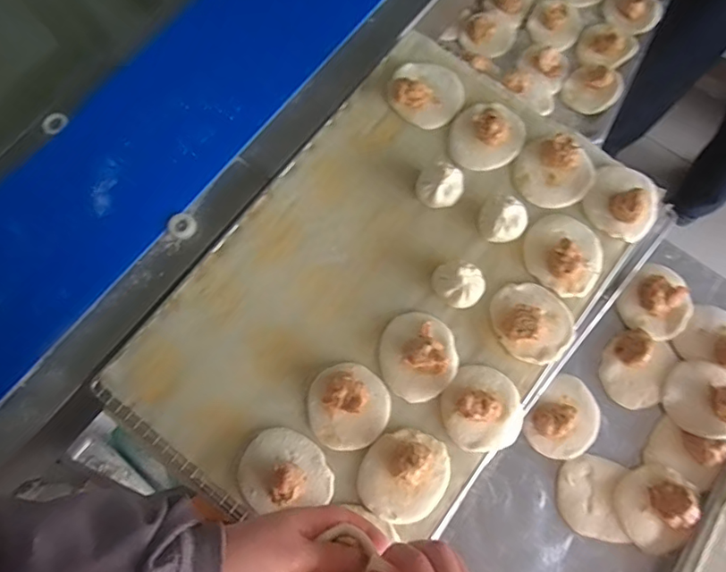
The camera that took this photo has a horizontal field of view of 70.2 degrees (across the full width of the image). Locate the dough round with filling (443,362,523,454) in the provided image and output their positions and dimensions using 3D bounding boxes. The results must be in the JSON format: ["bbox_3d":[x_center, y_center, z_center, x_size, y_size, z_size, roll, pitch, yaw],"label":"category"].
[{"bbox_3d":[0.131,0.133,0.552,0.089,0.033,0.088,0,76,0],"label":"dough round with filling"}]

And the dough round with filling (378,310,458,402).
[{"bbox_3d":[0.063,0.075,0.571,0.082,0.028,0.096,-11,76,-3],"label":"dough round with filling"}]

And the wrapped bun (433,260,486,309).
[{"bbox_3d":[0.109,0.000,0.590,0.054,0.047,0.051,0,76,0],"label":"wrapped bun"}]

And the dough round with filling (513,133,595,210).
[{"bbox_3d":[0.231,-0.139,0.623,0.088,0.031,0.083,0,76,0],"label":"dough round with filling"}]

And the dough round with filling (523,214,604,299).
[{"bbox_3d":[0.237,-0.040,0.593,0.092,0.028,0.085,0,76,0],"label":"dough round with filling"}]

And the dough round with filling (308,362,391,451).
[{"bbox_3d":[-0.016,0.129,0.559,0.086,0.027,0.089,0,76,0],"label":"dough round with filling"}]

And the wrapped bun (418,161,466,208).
[{"bbox_3d":[0.092,-0.119,0.623,0.055,0.043,0.053,0,76,0],"label":"wrapped bun"}]

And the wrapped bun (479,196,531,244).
[{"bbox_3d":[0.161,-0.076,0.602,0.052,0.043,0.049,0,76,0],"label":"wrapped bun"}]

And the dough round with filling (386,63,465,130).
[{"bbox_3d":[0.082,-0.250,0.655,0.090,0.042,0.090,0,76,0],"label":"dough round with filling"}]

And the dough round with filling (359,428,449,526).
[{"bbox_3d":[0.044,0.198,0.537,0.085,0.026,0.096,30,78,7],"label":"dough round with filling"}]

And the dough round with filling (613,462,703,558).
[{"bbox_3d":[0.324,0.245,0.565,0.081,0.024,0.088,0,76,0],"label":"dough round with filling"}]

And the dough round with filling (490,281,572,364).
[{"bbox_3d":[0.191,0.039,0.575,0.079,0.033,0.093,-34,79,-8],"label":"dough round with filling"}]

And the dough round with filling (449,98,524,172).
[{"bbox_3d":[0.156,-0.194,0.636,0.086,0.027,0.094,0,76,0],"label":"dough round with filling"}]

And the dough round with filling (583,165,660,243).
[{"bbox_3d":[0.313,-0.103,0.608,0.084,0.028,0.086,0,76,0],"label":"dough round with filling"}]

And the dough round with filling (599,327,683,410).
[{"bbox_3d":[0.328,0.097,0.607,0.074,0.035,0.089,29,78,7],"label":"dough round with filling"}]

